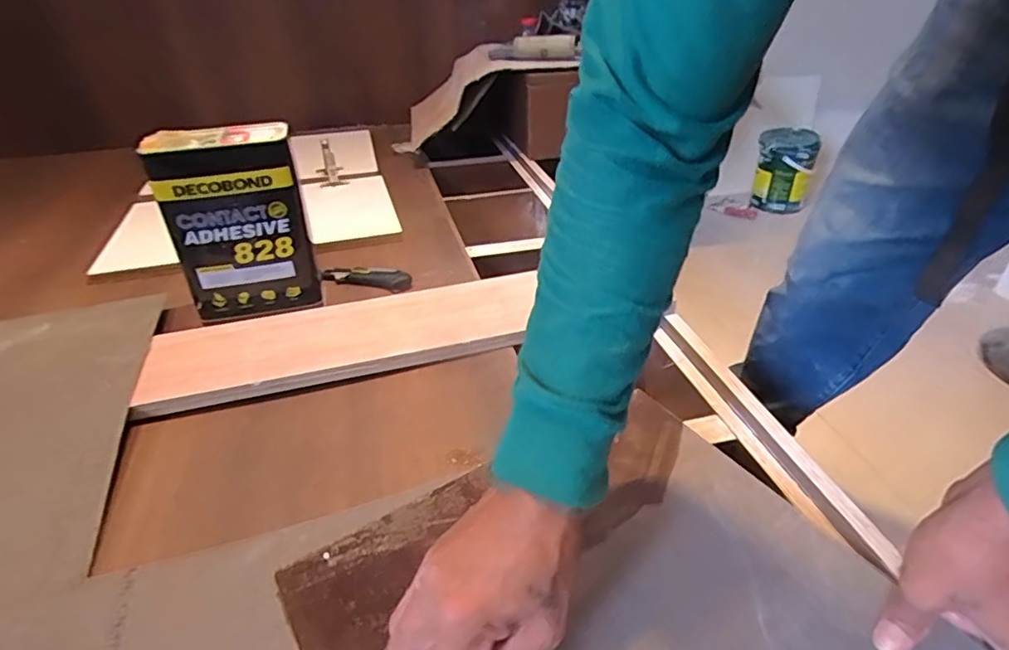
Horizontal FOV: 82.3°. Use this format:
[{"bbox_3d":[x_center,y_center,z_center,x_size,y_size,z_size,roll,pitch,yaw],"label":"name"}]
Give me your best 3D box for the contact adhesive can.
[{"bbox_3d":[-0.349,-0.135,0.762,0.164,0.223,0.088,-12,34,-17],"label":"contact adhesive can"}]

